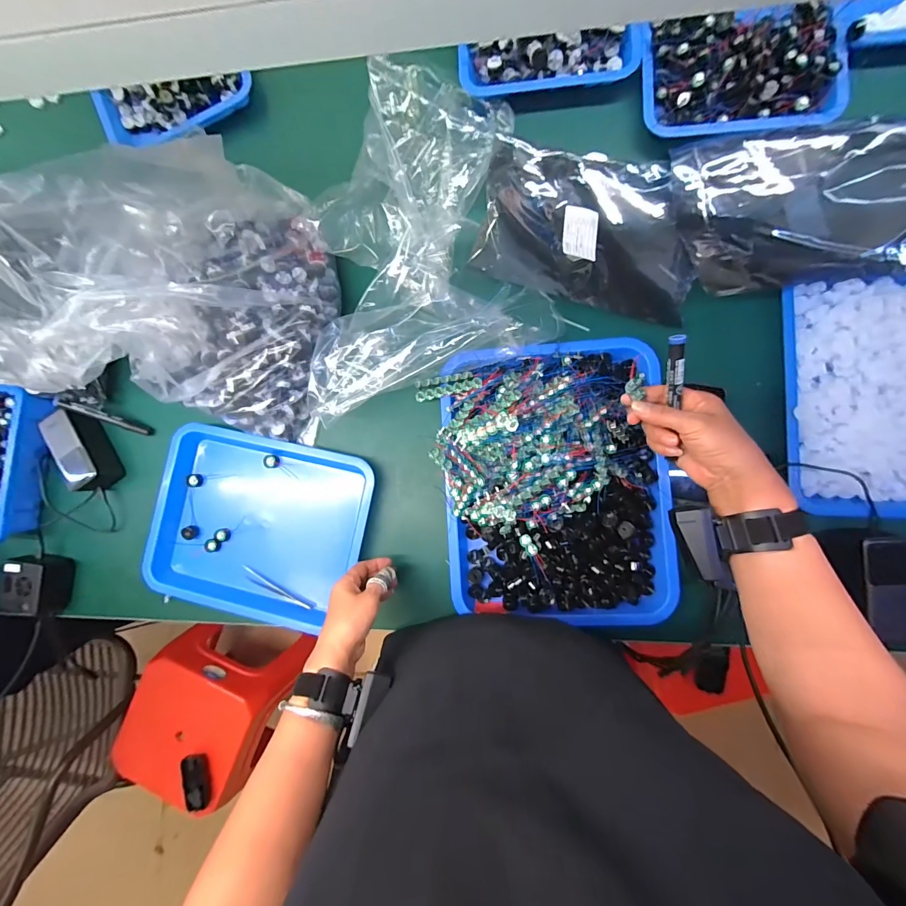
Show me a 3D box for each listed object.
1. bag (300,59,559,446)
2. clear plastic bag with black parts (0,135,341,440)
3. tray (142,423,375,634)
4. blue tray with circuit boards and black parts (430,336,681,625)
[{"bbox_3d":[-0.066,-0.319,0.557,0.345,0.096,0.505,-14,86,5],"label":"bag"},{"bbox_3d":[-0.335,-0.216,0.476,0.289,0.289,0.339,13,89,7],"label":"clear plastic bag with black parts"},{"bbox_3d":[-0.297,0.111,0.594,0.334,0.034,0.267,13,89,7],"label":"tray"},{"bbox_3d":[0.133,0.041,0.513,0.310,0.083,0.380,-5,87,6],"label":"blue tray with circuit boards and black parts"}]

